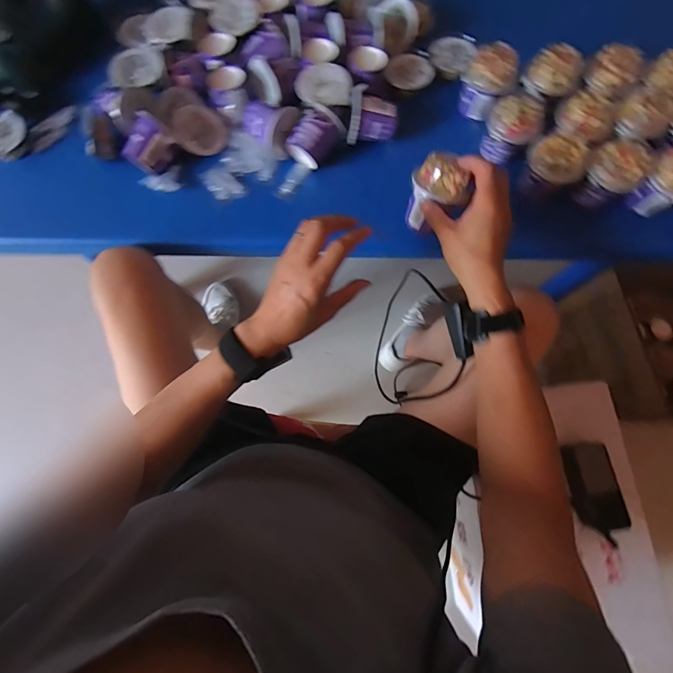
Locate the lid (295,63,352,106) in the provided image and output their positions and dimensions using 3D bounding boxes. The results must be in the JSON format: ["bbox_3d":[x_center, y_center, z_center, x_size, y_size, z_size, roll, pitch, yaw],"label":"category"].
[{"bbox_3d":[-0.017,-0.346,0.498,0.076,0.007,0.067,-1,75,1],"label":"lid"}]

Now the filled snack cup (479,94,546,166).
[{"bbox_3d":[0.234,-0.279,0.492,0.068,0.067,0.058,29,78,8],"label":"filled snack cup"}]

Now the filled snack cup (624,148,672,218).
[{"bbox_3d":[0.424,-0.193,0.464,0.055,0.063,0.059,0,75,1],"label":"filled snack cup"}]

